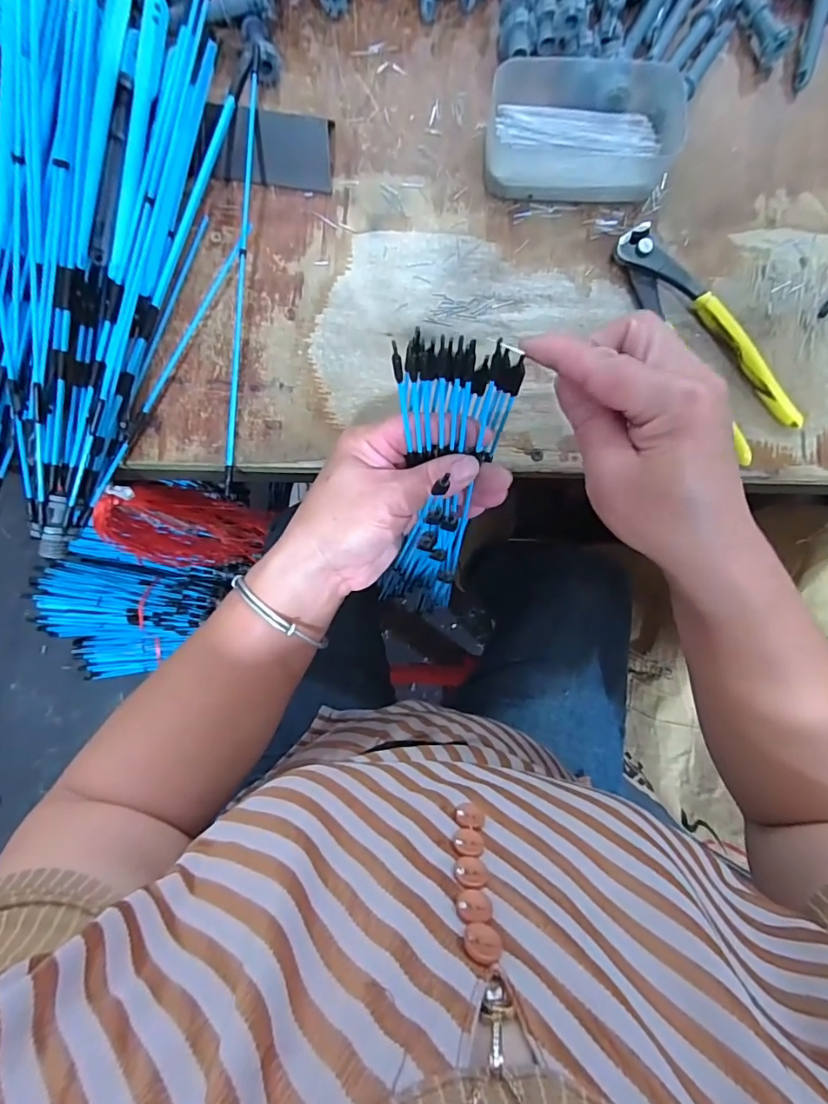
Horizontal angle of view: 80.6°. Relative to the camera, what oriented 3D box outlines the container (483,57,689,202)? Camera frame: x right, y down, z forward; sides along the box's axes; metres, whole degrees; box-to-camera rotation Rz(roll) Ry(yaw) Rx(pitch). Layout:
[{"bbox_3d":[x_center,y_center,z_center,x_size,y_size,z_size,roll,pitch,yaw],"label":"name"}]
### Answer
[{"bbox_3d":[0.108,-0.277,0.317,0.121,0.030,0.083,-2,85,-3],"label":"container"}]

